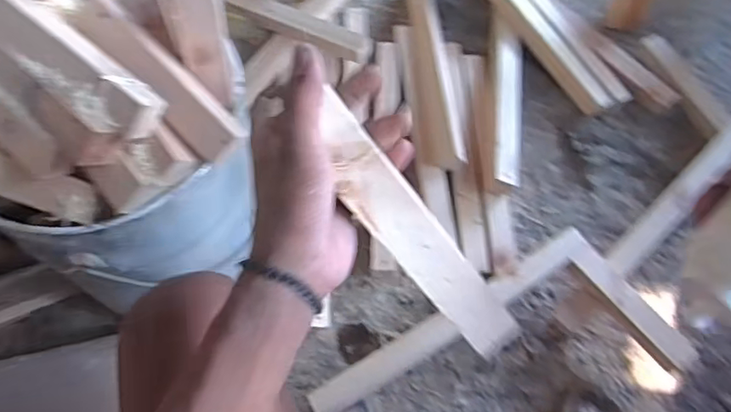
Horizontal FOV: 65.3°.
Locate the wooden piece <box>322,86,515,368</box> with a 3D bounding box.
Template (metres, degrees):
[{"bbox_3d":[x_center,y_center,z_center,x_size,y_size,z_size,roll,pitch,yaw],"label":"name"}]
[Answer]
[{"bbox_3d":[0.036,0.024,0.368,0.038,0.009,0.214,-39,115,4],"label":"wooden piece"}]

